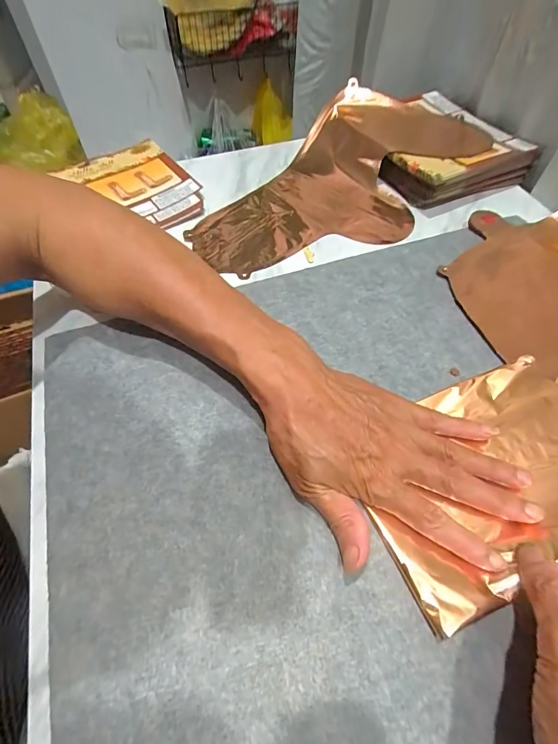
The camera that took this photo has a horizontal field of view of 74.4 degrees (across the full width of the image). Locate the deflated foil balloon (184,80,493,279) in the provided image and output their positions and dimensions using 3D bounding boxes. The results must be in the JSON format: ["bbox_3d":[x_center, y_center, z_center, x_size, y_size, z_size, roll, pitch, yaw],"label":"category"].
[{"bbox_3d":[0.082,-0.238,0.452,0.195,0.061,0.377,35,63,22],"label":"deflated foil balloon"}]

